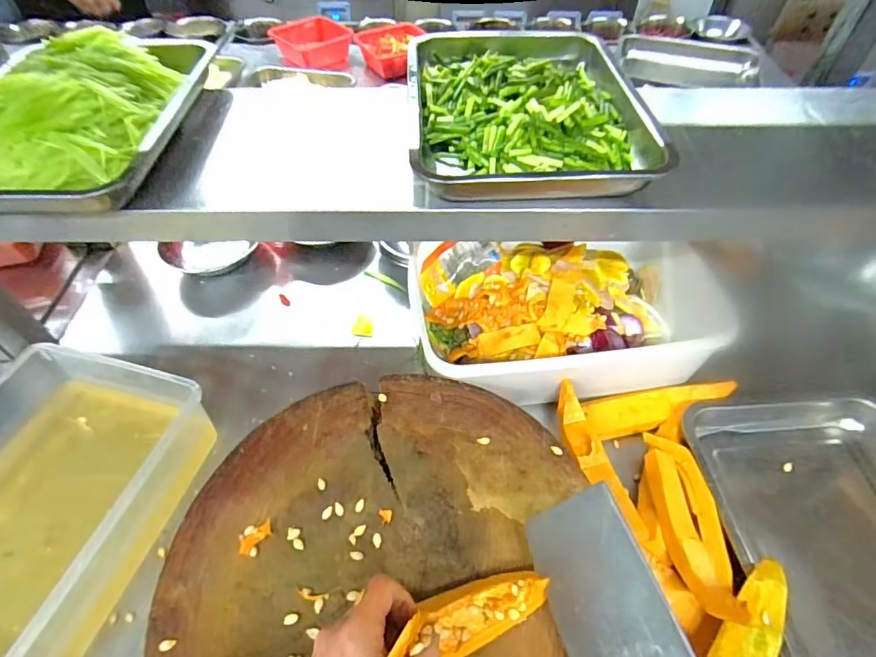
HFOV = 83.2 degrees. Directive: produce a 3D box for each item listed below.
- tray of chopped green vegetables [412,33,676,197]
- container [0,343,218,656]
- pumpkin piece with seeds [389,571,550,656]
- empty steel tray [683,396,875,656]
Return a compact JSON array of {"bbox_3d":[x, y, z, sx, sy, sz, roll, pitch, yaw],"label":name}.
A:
[{"bbox_3d":[0.098,-0.281,0.590,0.255,0.054,0.357,-1,51,-1],"label":"tray of chopped green vegetables"},{"bbox_3d":[-0.429,0.183,0.502,0.277,0.100,0.341,13,52,11],"label":"container"},{"bbox_3d":[0.017,0.217,0.373,0.136,0.056,0.045,-4,47,-32],"label":"pumpkin piece with seeds"},{"bbox_3d":[0.423,0.224,0.505,0.250,0.044,0.339,-3,51,-2],"label":"empty steel tray"}]

